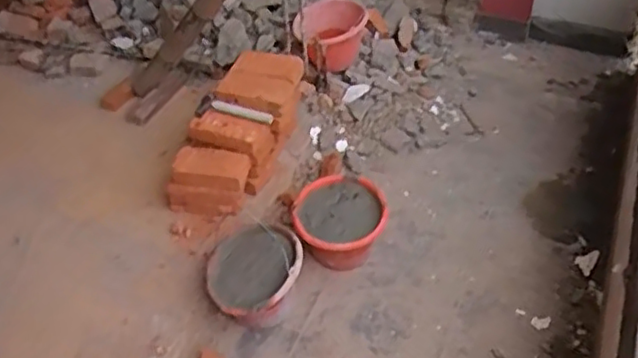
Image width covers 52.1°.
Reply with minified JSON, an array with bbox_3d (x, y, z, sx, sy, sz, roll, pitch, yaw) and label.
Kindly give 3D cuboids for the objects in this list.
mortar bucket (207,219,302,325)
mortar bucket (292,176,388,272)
[{"bbox_3d":[-0.153,0.243,1.585,0.215,0.180,0.230,-2,44,2],"label":"mortar bucket"},{"bbox_3d":[0.051,0.117,1.700,0.223,0.164,0.229,-2,44,2],"label":"mortar bucket"}]

